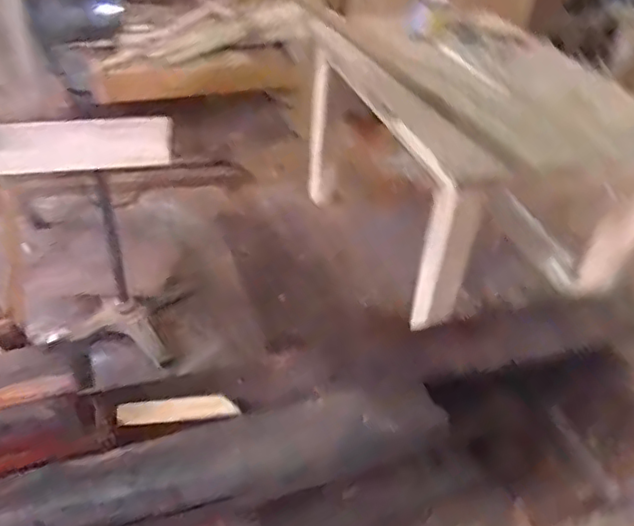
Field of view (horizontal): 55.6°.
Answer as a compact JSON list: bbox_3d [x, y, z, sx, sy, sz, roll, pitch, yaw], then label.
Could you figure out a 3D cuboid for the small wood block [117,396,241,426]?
[{"bbox_3d":[-0.348,0.366,1.513,0.292,0.029,0.063,-2,40,-7],"label":"small wood block"}]

